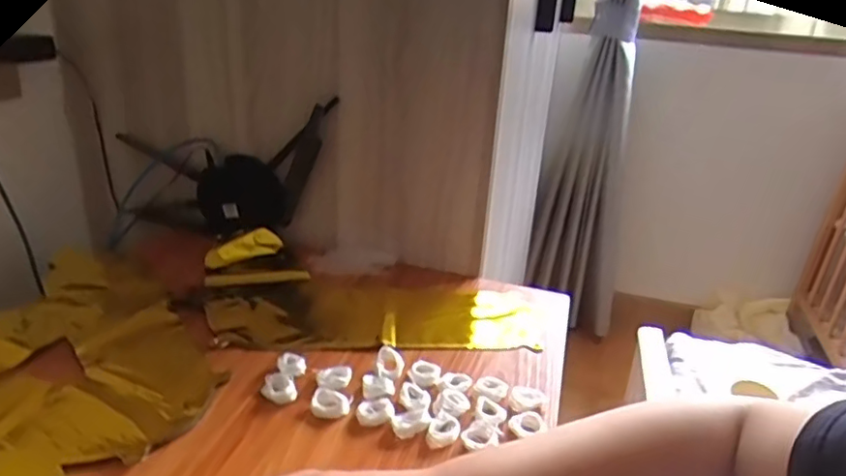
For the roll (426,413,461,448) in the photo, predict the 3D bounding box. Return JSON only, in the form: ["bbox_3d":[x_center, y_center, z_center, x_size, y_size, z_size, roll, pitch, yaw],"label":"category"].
[{"bbox_3d":[0.017,0.159,0.493,0.025,0.010,0.032,10,24,13],"label":"roll"}]

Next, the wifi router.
[{"bbox_3d":[-0.247,-0.086,0.788,0.331,0.169,0.043,-12,19,17],"label":"wifi router"}]

